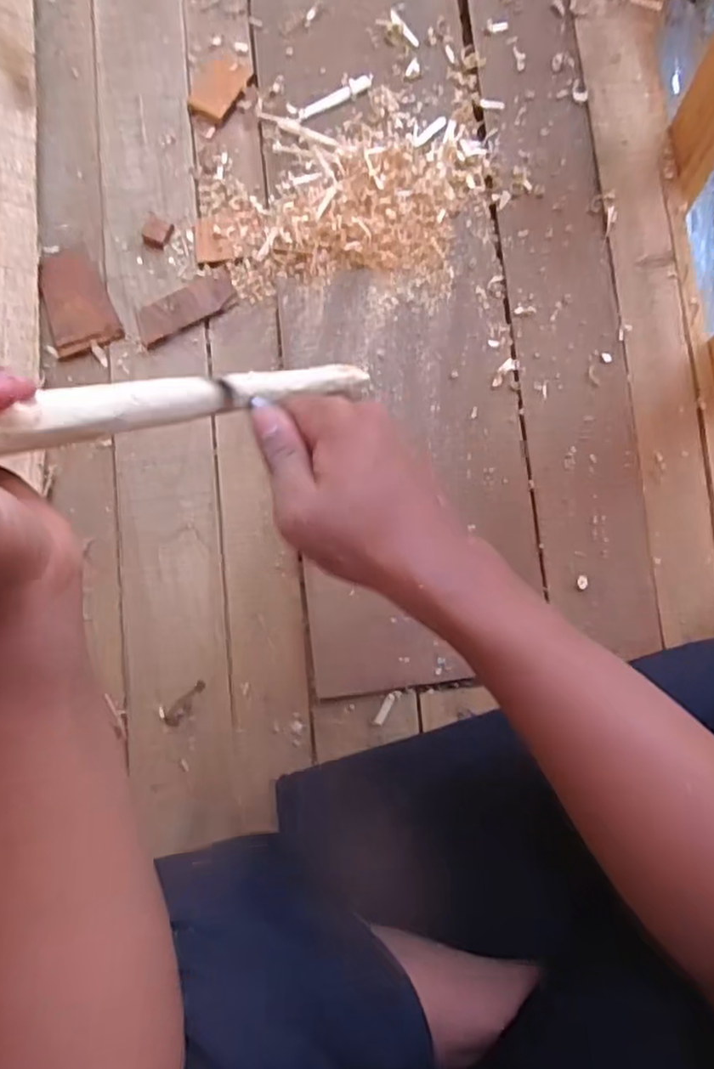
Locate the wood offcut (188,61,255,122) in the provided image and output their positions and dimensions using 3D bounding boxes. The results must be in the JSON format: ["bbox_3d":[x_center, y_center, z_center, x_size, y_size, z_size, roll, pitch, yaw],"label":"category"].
[{"bbox_3d":[-0.127,-0.412,0.598,0.044,0.004,0.059,31,85,5],"label":"wood offcut"}]

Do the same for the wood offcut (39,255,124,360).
[{"bbox_3d":[-0.247,-0.207,0.572,0.057,0.011,0.088,-17,83,0],"label":"wood offcut"}]

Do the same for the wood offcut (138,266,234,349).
[{"bbox_3d":[-0.150,-0.200,0.567,0.091,0.005,0.035,-31,83,-2],"label":"wood offcut"}]

